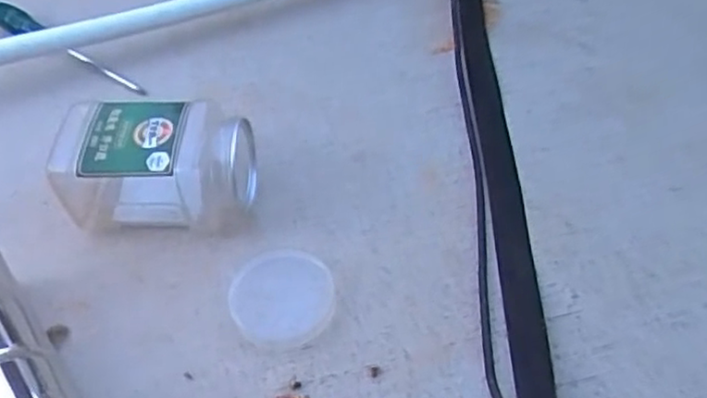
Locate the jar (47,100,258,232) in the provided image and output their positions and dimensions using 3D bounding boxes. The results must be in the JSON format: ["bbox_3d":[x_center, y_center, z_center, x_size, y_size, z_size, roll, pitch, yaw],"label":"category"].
[{"bbox_3d":[-0.162,-0.024,0.560,0.155,0.089,0.089,0,52,5],"label":"jar"}]

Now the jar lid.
[{"bbox_3d":[-0.057,0.077,0.530,0.080,0.005,0.079,-2,52,3],"label":"jar lid"}]

